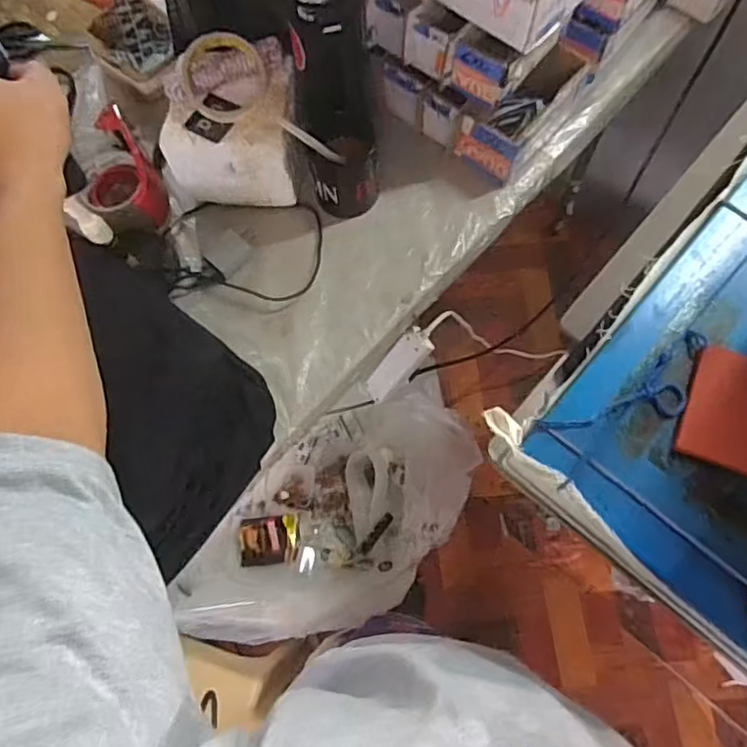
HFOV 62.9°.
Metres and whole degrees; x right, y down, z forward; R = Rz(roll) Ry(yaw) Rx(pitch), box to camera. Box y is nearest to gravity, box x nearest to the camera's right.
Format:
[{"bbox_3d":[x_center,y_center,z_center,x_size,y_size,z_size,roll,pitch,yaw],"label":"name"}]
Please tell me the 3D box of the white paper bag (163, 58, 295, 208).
[{"bbox_3d":[-0.161,-0.277,0.735,0.148,0.126,0.106,0,70,3],"label":"white paper bag"}]

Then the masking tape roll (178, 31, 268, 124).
[{"bbox_3d":[-0.163,-0.321,0.663,0.091,0.015,0.091,-1,107,-3],"label":"masking tape roll"}]

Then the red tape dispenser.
[{"bbox_3d":[-0.311,-0.242,0.752,0.085,0.072,0.178,-33,72,-9],"label":"red tape dispenser"}]

